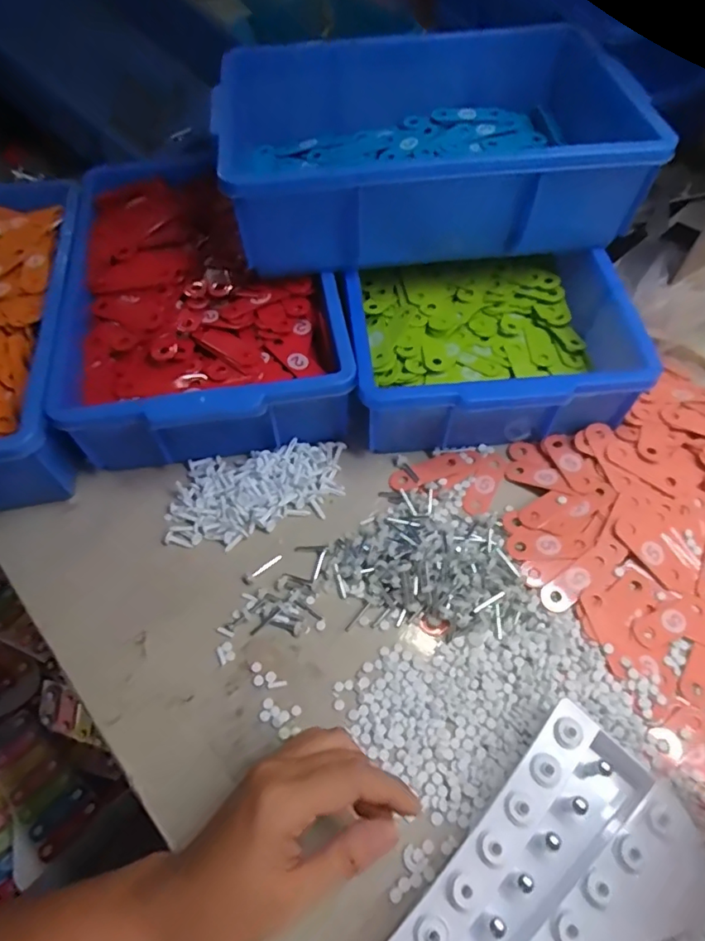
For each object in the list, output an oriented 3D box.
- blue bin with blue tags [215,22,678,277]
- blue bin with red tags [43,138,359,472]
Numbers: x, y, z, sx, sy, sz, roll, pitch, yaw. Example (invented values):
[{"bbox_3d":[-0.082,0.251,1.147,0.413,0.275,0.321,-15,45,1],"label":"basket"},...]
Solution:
[{"bbox_3d":[0.065,-0.303,0.520,0.346,0.116,0.244,-7,59,-4],"label":"blue bin with blue tags"},{"bbox_3d":[-0.144,-0.171,0.534,0.239,0.095,0.353,-10,59,-5],"label":"blue bin with red tags"}]

